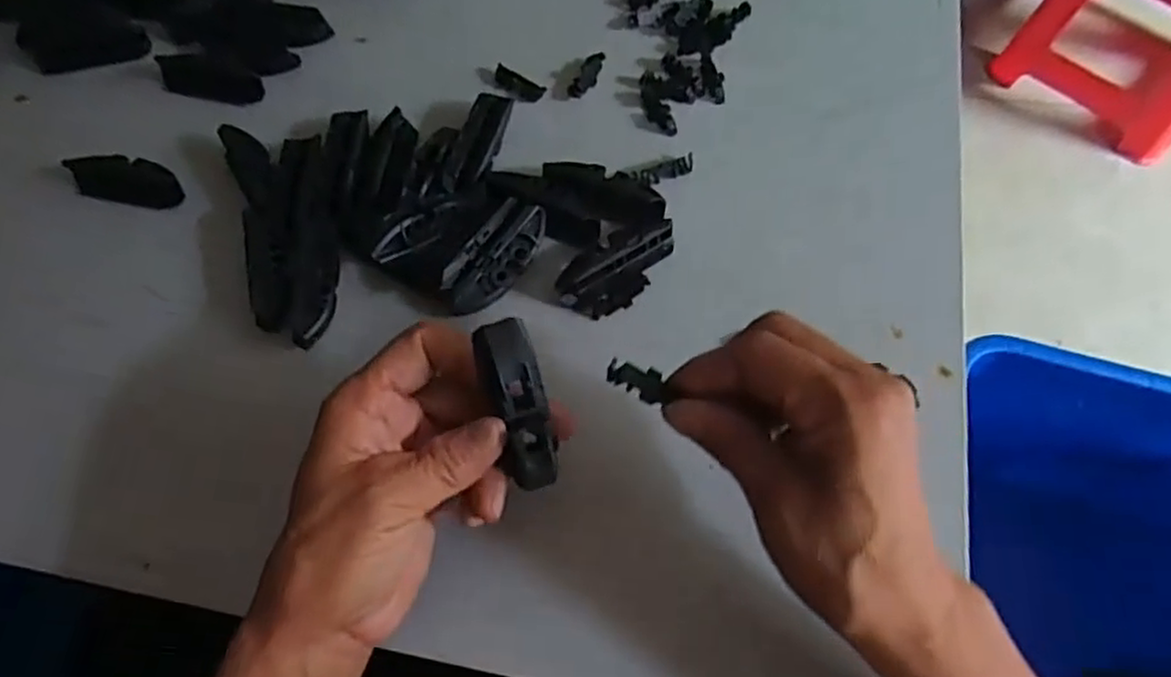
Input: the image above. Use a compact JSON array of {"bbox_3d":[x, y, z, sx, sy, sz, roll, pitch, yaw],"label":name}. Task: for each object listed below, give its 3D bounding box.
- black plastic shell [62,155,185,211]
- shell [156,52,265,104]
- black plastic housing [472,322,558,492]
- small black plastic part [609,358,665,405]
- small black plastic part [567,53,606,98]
[{"bbox_3d":[-0.263,-0.092,0.413,0.065,0.012,0.026,12,69,7],"label":"black plastic shell"},{"bbox_3d":[-0.232,-0.162,0.446,0.072,0.009,0.029,18,70,9],"label":"shell"},{"bbox_3d":[-0.024,0.027,0.272,0.021,0.012,0.069,-12,110,-4],"label":"black plastic housing"},{"bbox_3d":[0.019,0.015,0.274,0.022,0.005,0.013,24,67,-9],"label":"small black plastic part"},{"bbox_3d":[0.002,-0.161,0.440,0.012,0.007,0.034,31,82,14],"label":"small black plastic part"}]

